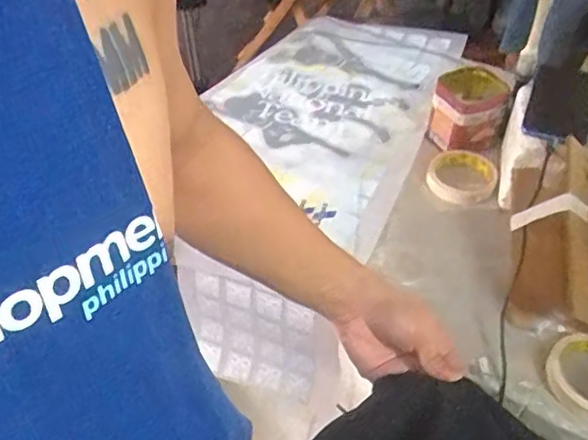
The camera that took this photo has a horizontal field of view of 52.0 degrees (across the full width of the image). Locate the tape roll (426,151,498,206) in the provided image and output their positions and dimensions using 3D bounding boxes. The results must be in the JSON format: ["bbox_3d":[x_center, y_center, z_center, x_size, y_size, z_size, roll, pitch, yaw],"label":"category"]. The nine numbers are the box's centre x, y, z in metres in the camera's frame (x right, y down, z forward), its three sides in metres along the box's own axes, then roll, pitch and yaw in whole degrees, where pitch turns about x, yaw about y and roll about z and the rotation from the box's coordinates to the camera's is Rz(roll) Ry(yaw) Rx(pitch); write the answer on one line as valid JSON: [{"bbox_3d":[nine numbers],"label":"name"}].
[{"bbox_3d":[0.228,-0.060,0.827,0.093,0.023,0.090,0,44,0],"label":"tape roll"}]

